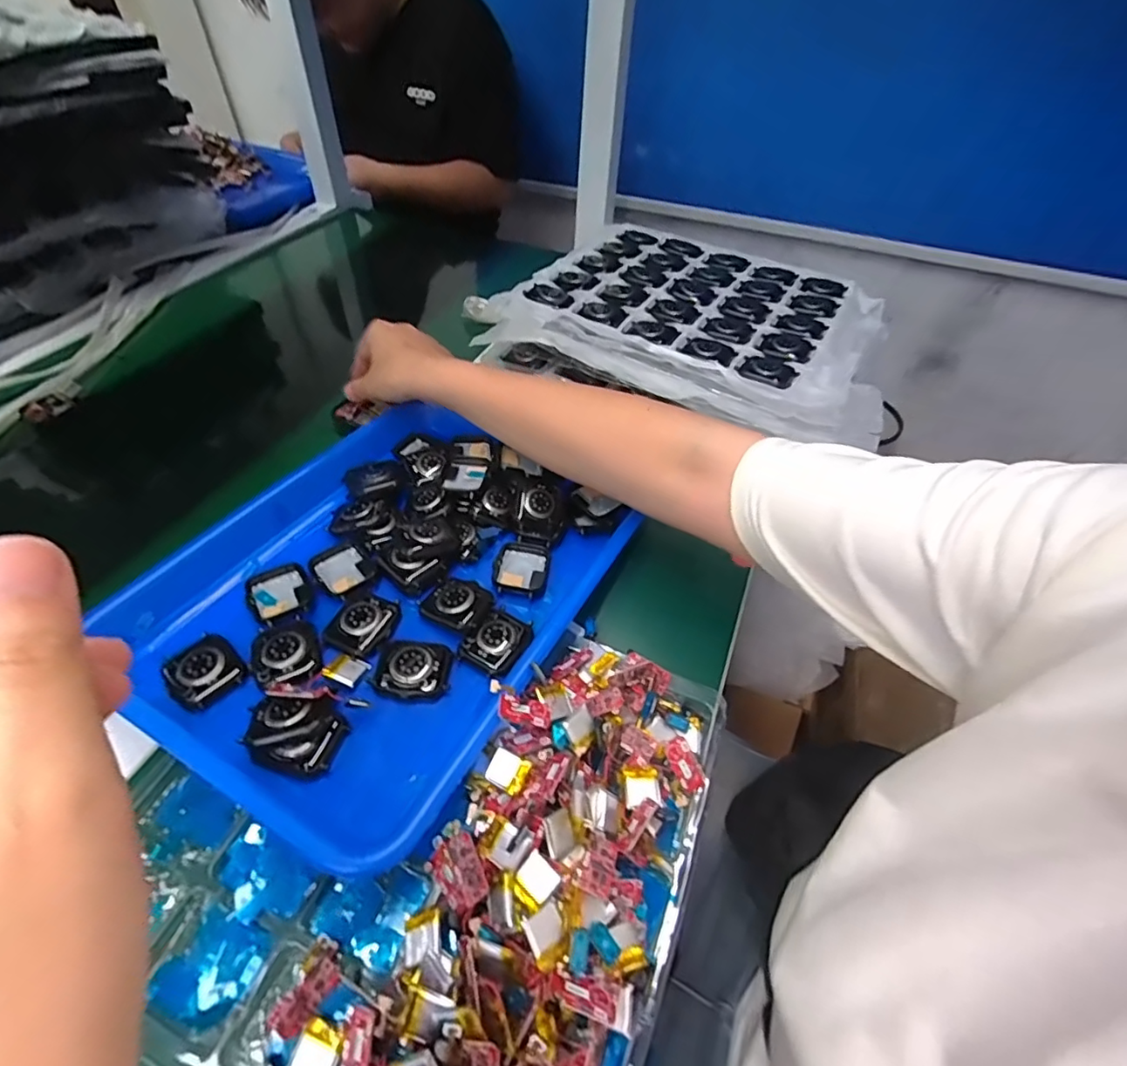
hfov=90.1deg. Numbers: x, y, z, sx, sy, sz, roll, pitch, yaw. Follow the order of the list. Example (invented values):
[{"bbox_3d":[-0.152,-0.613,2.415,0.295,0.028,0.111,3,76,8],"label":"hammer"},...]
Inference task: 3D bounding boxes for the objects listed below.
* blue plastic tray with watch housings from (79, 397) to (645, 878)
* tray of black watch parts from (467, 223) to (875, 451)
[{"bbox_3d":[-0.116,0.024,0.384,0.255,0.045,0.308,25,52,19],"label":"blue plastic tray with watch housings"},{"bbox_3d":[0.123,-0.212,0.544,0.365,0.047,0.235,23,51,17],"label":"tray of black watch parts"}]

